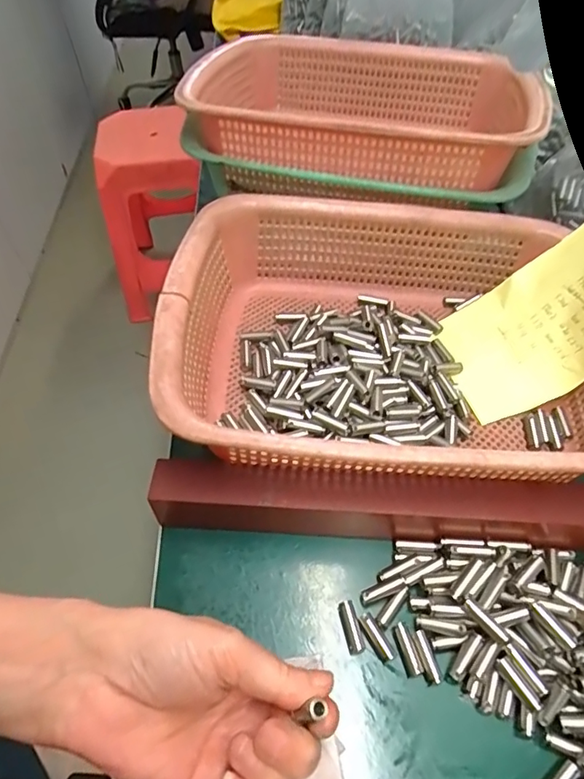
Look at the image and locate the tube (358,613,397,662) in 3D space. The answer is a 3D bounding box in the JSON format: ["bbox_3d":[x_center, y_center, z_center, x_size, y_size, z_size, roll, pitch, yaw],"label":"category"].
[{"bbox_3d":[0.045,0.131,0.260,0.009,0.007,0.025,-28,58,-19],"label":"tube"}]

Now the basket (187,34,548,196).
[{"bbox_3d":[0.061,-0.253,0.458,0.292,0.085,0.220,11,54,8],"label":"basket"}]

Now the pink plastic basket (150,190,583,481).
[{"bbox_3d":[0.070,-0.041,0.337,0.284,0.081,0.234,3,53,2],"label":"pink plastic basket"}]

